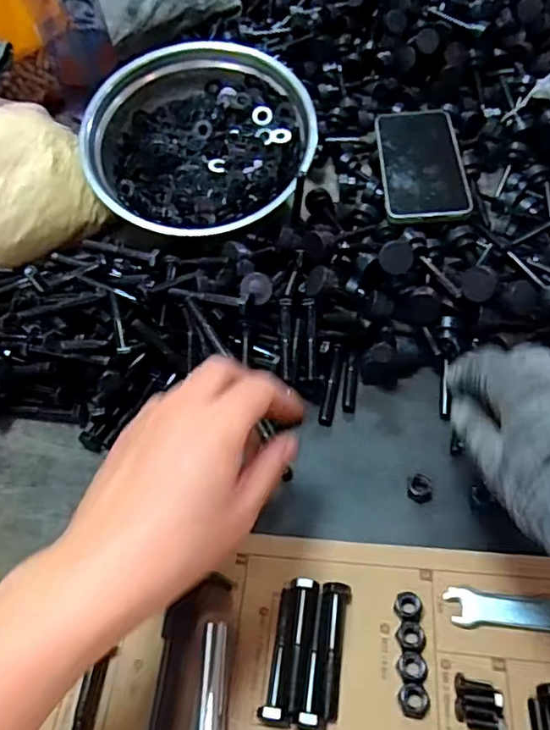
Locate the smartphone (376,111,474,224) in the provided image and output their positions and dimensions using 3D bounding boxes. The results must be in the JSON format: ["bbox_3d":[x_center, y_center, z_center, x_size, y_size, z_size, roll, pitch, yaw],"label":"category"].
[{"bbox_3d":[0.143,-0.201,0.581,0.077,0.010,0.165,-1,52,5],"label":"smartphone"}]

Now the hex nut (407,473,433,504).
[{"bbox_3d":[0.099,0.084,0.406,0.016,0.010,0.017,-1,52,5],"label":"hex nut"}]

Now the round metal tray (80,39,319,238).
[{"bbox_3d":[-0.071,-0.222,0.572,0.216,0.060,0.208,0,69,7],"label":"round metal tray"}]

